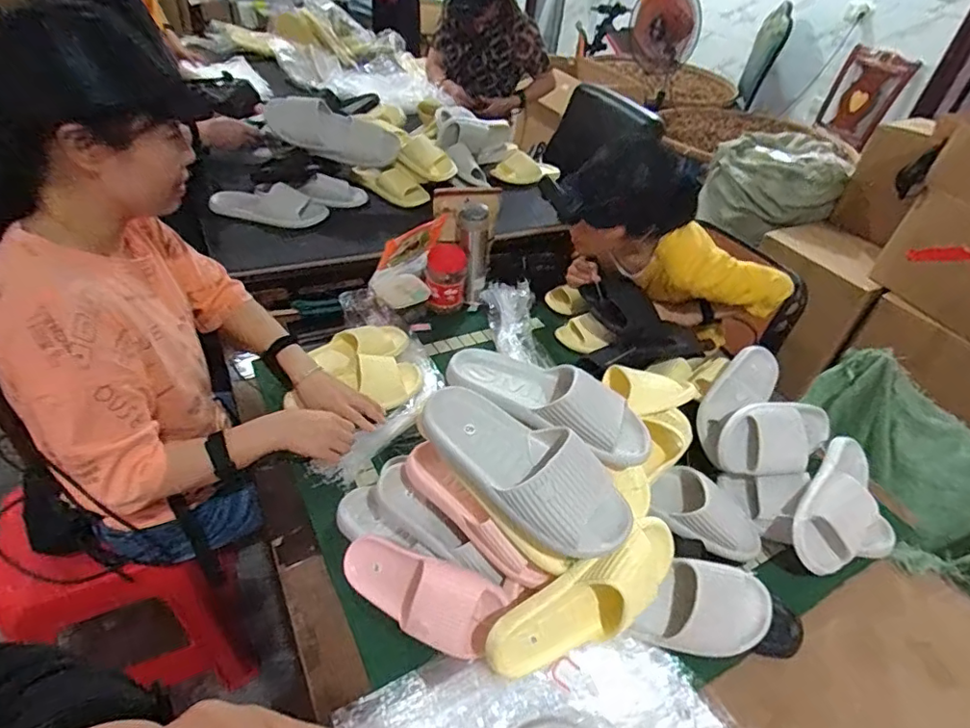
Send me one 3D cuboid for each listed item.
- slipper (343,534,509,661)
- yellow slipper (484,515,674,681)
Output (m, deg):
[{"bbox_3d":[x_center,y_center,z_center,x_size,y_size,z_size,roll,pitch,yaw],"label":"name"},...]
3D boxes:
[{"bbox_3d":[-0.083,0.287,0.698,0.234,0.062,0.099,19,76,26],"label":"slipper"},{"bbox_3d":[0.123,0.279,0.646,0.265,0.114,0.077,-29,49,-10],"label":"yellow slipper"}]

